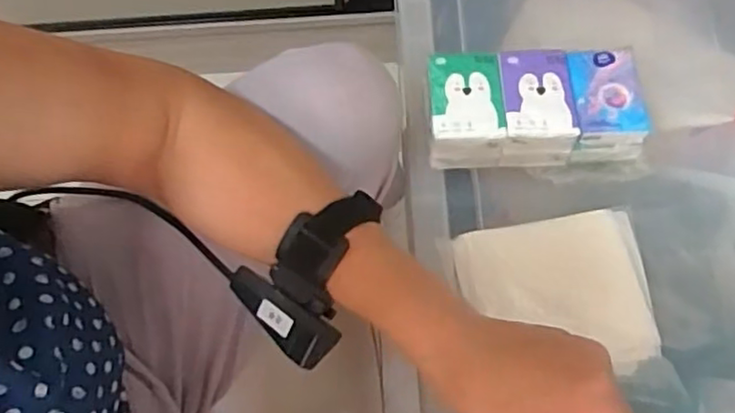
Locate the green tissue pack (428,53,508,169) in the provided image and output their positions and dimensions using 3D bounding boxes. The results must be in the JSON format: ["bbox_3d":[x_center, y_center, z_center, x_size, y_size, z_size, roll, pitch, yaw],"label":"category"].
[{"bbox_3d":[0.074,-0.073,0.499,0.054,0.041,0.077,-2,68,2],"label":"green tissue pack"}]

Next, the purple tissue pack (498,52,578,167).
[{"bbox_3d":[0.125,-0.075,0.495,0.053,0.039,0.078,-3,68,1],"label":"purple tissue pack"}]

